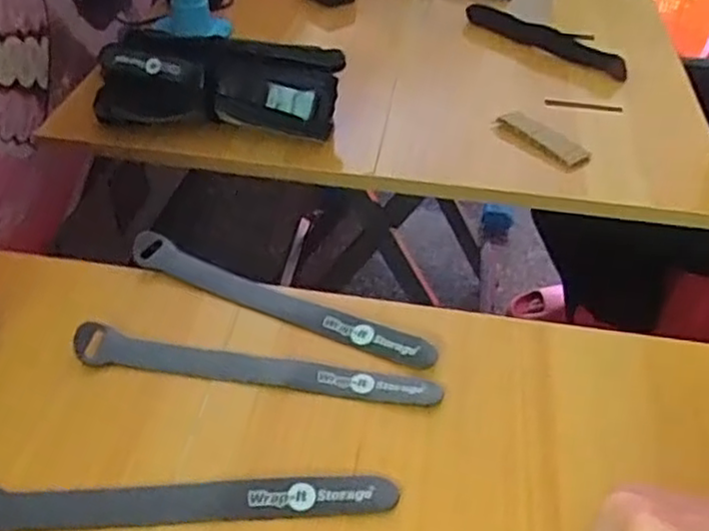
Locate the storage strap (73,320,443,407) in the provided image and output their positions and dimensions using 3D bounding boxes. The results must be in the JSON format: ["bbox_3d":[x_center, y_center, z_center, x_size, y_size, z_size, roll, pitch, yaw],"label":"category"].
[{"bbox_3d":[-0.052,0.053,0.374,0.194,0.009,0.022,7,49,4],"label":"storage strap"}]

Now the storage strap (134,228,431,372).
[{"bbox_3d":[-0.045,0.018,0.408,0.192,0.013,0.022,18,44,17],"label":"storage strap"}]

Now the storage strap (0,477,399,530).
[{"bbox_3d":[-0.080,0.108,0.315,0.195,0.005,0.023,0,41,-3],"label":"storage strap"}]

